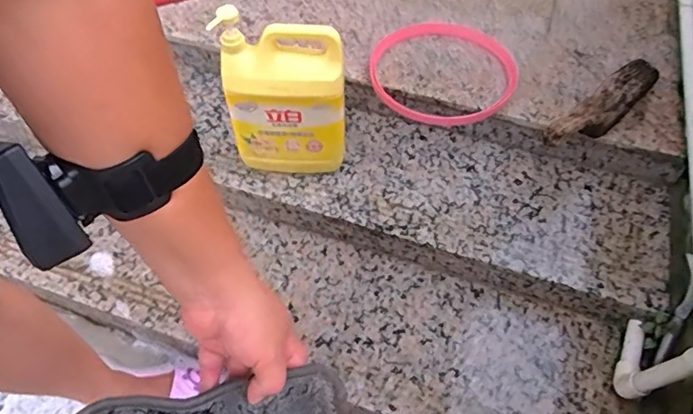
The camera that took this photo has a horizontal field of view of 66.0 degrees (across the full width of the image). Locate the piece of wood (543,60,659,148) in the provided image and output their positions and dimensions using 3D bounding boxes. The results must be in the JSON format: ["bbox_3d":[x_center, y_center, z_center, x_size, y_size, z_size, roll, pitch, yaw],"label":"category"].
[{"bbox_3d":[0.412,-0.166,0.851,0.288,0.048,0.065,-37,62,-23],"label":"piece of wood"}]

